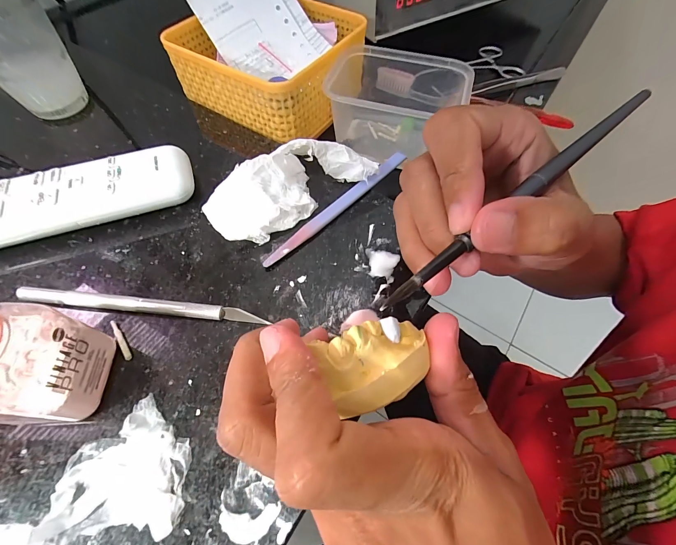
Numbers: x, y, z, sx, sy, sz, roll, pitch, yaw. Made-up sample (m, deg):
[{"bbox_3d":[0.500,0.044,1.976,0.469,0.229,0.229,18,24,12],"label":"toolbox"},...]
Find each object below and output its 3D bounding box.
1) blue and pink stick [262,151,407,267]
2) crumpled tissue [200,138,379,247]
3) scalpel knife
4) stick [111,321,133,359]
[{"bbox_3d":[0.002,-0.048,0.209,0.010,0.009,0.132,40,67,20],"label":"blue and pink stick"},{"bbox_3d":[-0.032,-0.061,0.202,0.113,0.033,0.047,-32,66,-18],"label":"crumpled tissue"},{"bbox_3d":[-0.109,0.019,0.171,0.135,0.007,0.008,6,60,2],"label":"scalpel knife"},{"bbox_3d":[-0.116,0.036,0.163,0.004,0.004,0.026,-37,67,-20],"label":"stick"}]

